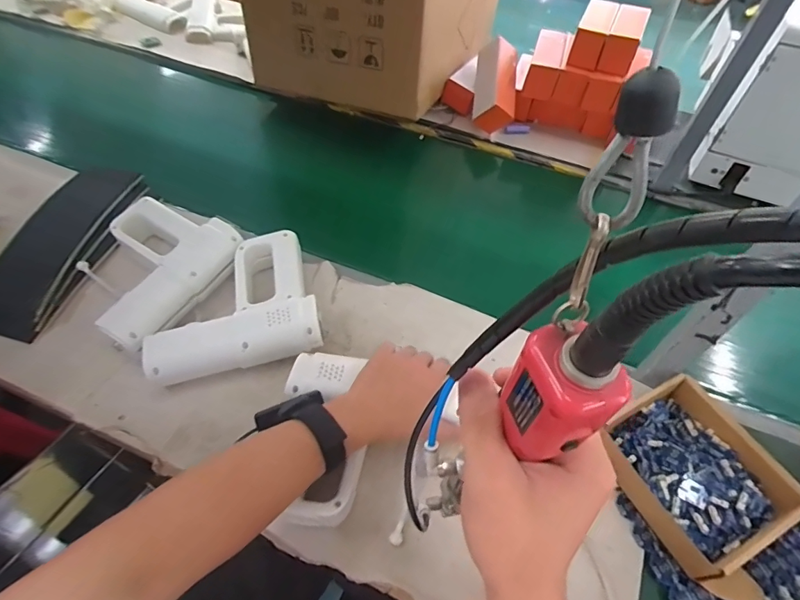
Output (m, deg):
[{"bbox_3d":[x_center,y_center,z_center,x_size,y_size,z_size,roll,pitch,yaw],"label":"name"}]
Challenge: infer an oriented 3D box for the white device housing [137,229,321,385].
[{"bbox_3d":[-0.221,0.003,0.587,0.207,0.045,0.185,-15,55,-14],"label":"white device housing"}]

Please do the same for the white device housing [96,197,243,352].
[{"bbox_3d":[-0.342,-0.044,0.625,0.191,0.061,0.215,26,56,16],"label":"white device housing"}]

